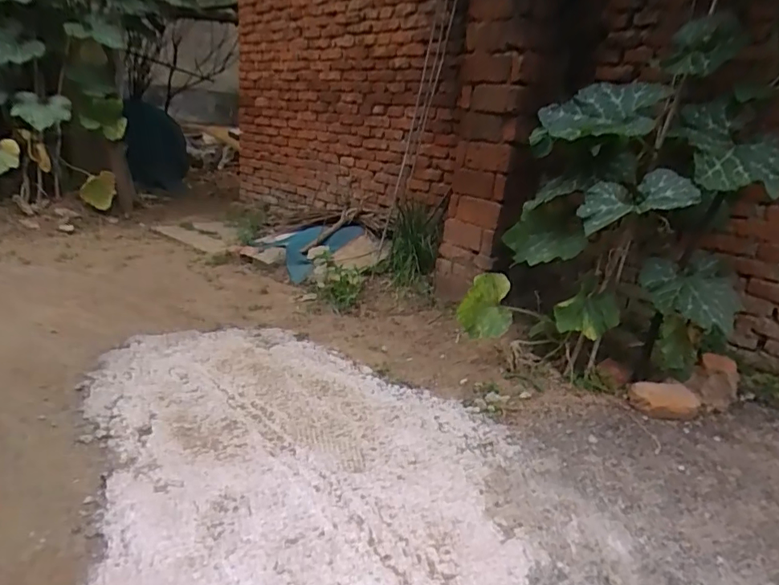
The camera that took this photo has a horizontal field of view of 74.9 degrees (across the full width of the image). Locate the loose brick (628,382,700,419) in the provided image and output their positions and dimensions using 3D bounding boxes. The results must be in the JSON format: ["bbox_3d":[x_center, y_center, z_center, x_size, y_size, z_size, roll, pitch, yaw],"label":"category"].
[{"bbox_3d":[0.885,0.345,1.629,0.205,0.064,0.139,0,21,-12],"label":"loose brick"}]

